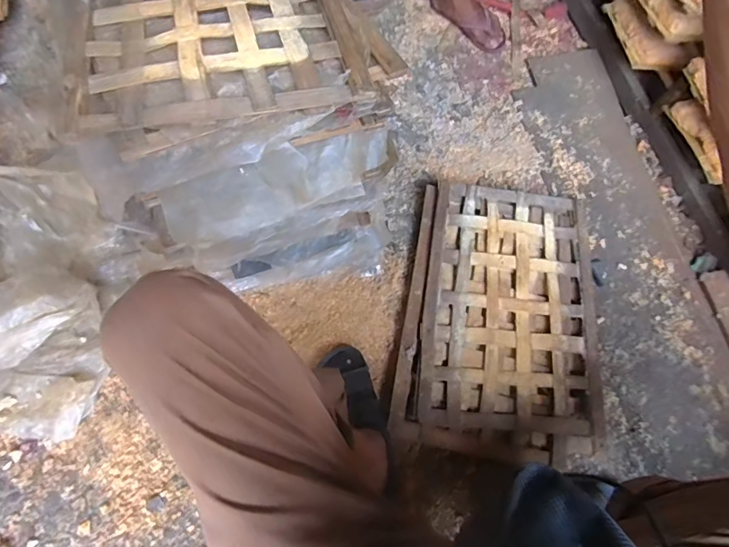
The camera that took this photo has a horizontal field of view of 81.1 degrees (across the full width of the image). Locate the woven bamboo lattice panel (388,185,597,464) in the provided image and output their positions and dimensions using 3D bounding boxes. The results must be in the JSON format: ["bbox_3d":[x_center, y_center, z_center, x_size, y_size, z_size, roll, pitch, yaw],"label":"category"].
[{"bbox_3d":[0.271,0.066,0.857,0.376,0.046,0.559,9,67,-2],"label":"woven bamboo lattice panel"}]

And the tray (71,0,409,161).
[{"bbox_3d":[-0.171,-0.333,0.557,0.385,0.040,0.368,-17,68,-8],"label":"tray"}]

